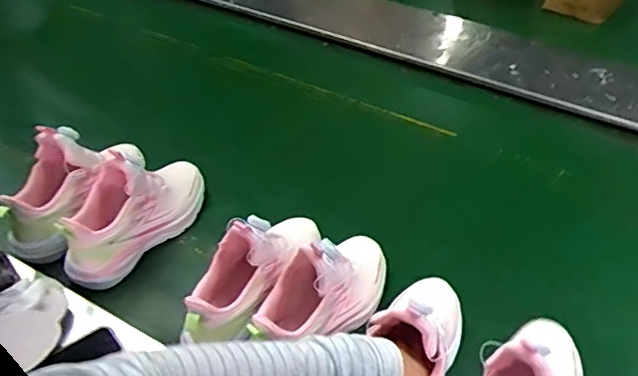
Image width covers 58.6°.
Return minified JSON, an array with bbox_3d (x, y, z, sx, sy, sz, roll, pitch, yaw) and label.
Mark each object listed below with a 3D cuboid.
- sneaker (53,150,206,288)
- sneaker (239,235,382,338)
[{"bbox_3d":[-0.262,0.020,0.805,0.083,0.124,0.244,25,48,26],"label":"sneaker"},{"bbox_3d":[0.003,0.118,0.697,0.077,0.129,0.228,31,50,30],"label":"sneaker"}]

